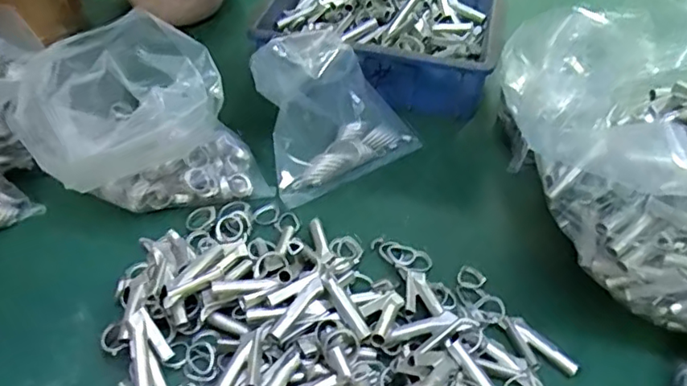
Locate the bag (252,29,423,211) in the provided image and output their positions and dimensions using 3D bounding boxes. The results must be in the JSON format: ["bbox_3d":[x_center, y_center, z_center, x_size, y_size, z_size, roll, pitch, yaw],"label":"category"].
[{"bbox_3d":[-0.005,-0.074,0.500,0.133,0.126,0.067,-24,50,-22],"label":"bag"}]

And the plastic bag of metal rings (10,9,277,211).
[{"bbox_3d":[-0.171,-0.054,0.479,0.161,0.119,0.142,-23,49,-22],"label":"plastic bag of metal rings"}]

